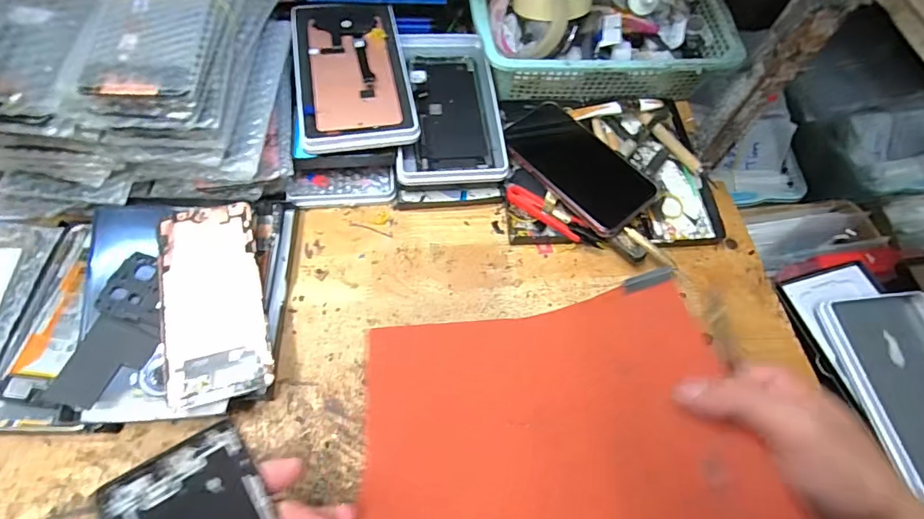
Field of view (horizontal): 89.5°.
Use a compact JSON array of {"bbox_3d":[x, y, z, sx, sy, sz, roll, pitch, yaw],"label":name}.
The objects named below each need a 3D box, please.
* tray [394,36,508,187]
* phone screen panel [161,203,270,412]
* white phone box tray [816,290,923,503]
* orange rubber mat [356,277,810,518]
[{"bbox_3d":[-0.016,-0.153,0.456,0.096,0.016,0.179,-3,68,-8],"label":"tray"},{"bbox_3d":[-0.184,0.027,0.347,0.067,0.006,0.150,-11,67,-16],"label":"phone screen panel"},{"bbox_3d":[0.386,0.113,0.388,0.106,0.019,0.179,-2,62,-5],"label":"white phone box tray"},{"bbox_3d":[0.046,0.110,0.306,0.237,0.031,0.192,-18,43,12],"label":"orange rubber mat"}]

